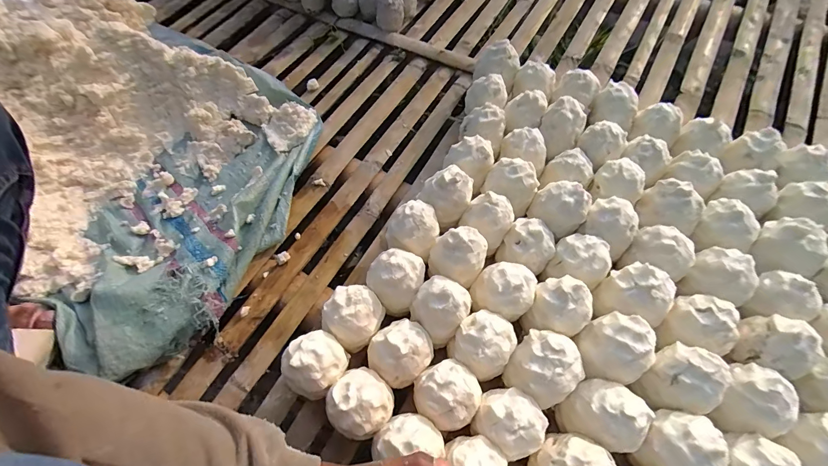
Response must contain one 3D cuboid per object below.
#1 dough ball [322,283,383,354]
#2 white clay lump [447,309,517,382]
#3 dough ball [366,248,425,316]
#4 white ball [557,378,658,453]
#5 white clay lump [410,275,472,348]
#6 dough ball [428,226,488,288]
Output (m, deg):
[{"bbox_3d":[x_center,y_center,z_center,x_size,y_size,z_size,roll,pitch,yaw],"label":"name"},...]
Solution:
[{"bbox_3d":[-0.087,0.119,0.529,0.077,0.069,0.082,29,65,14],"label":"dough ball"},{"bbox_3d":[0.096,0.155,0.511,0.082,0.090,0.077,33,69,18],"label":"white clay lump"},{"bbox_3d":[-0.028,0.067,0.541,0.075,0.074,0.078,0,62,-1],"label":"dough ball"},{"bbox_3d":[0.237,0.223,0.458,0.095,0.076,0.077,23,64,11],"label":"white ball"},{"bbox_3d":[0.037,0.104,0.518,0.077,0.073,0.076,0,62,-1],"label":"white clay lump"},{"bbox_3d":[0.066,0.034,0.547,0.079,0.080,0.070,24,64,11],"label":"dough ball"}]

